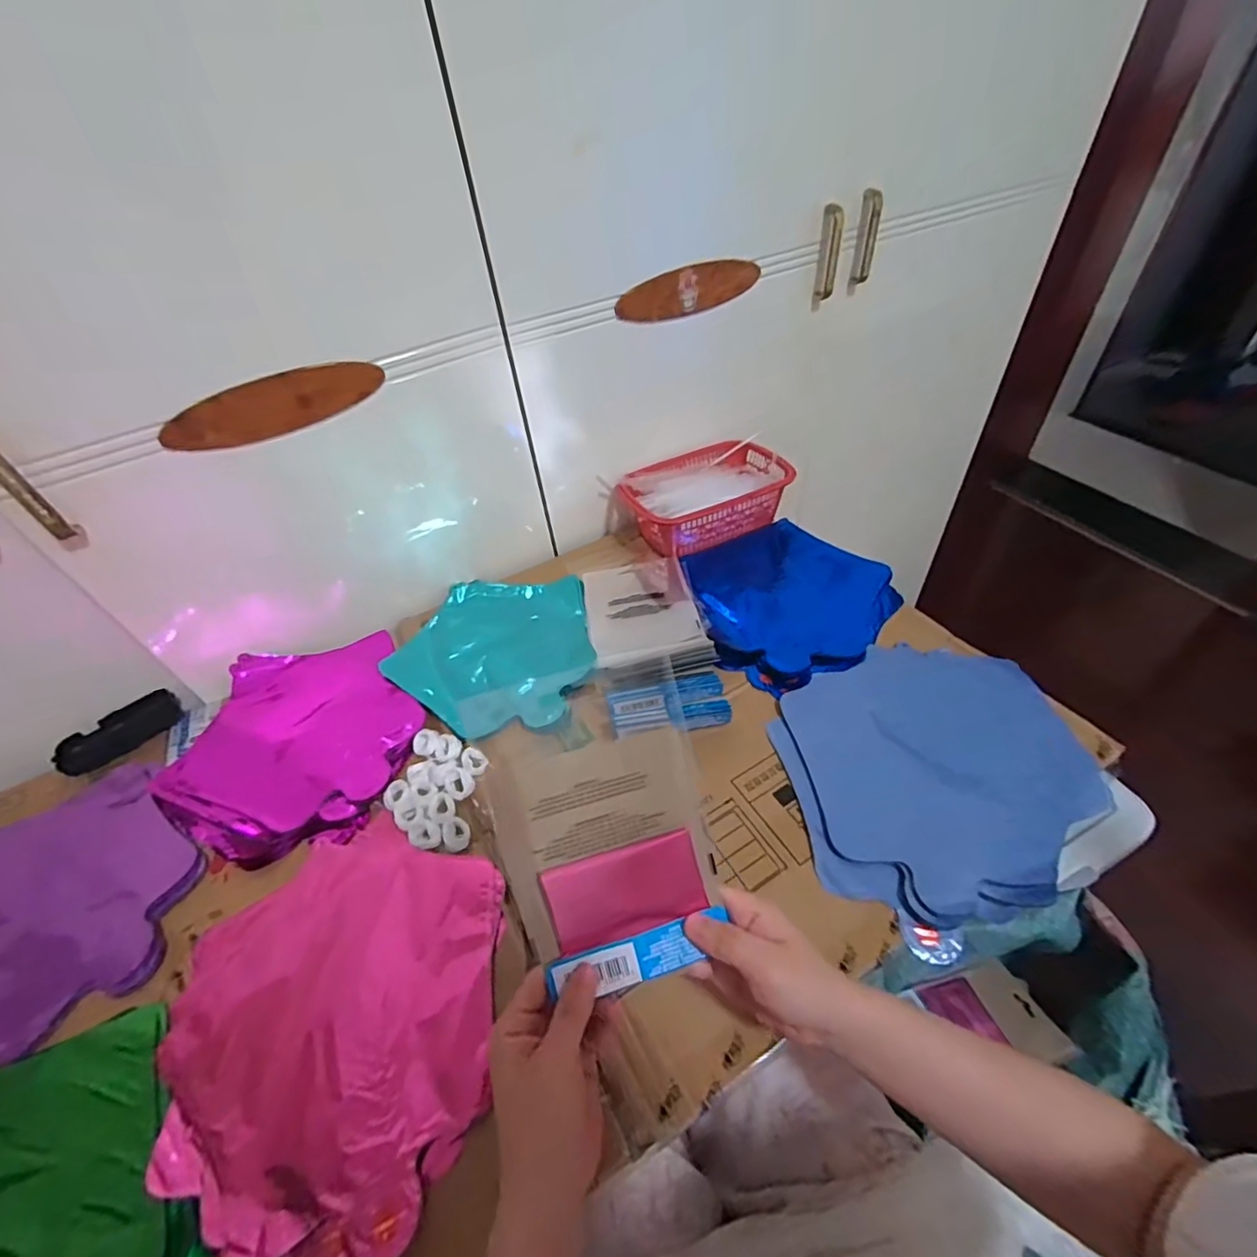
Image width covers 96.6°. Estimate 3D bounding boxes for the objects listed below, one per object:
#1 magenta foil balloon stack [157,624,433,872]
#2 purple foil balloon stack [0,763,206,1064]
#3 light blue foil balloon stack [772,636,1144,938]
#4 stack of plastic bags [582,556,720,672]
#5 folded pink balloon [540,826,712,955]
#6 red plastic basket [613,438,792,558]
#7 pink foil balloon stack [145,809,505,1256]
[{"bbox_3d":[-0.331,0.106,0.576,0.242,0.031,0.250,9,48,14],"label":"magenta foil balloon stack"},{"bbox_3d":[-0.485,0.232,0.457,0.218,0.014,0.223,-37,53,-26],"label":"purple foil balloon stack"},{"bbox_3d":[0.271,0.116,0.492,0.259,0.014,0.240,-9,46,-1],"label":"light blue foil balloon stack"},{"bbox_3d":[0.017,-0.021,0.663,0.128,0.029,0.232,-9,34,-4],"label":"stack of plastic bags"},{"bbox_3d":[-0.001,0.157,0.331,0.088,0.054,0.005,-15,5,-5],"label":"folded pink balloon"},{"bbox_3d":[0.098,-0.179,0.770,0.214,0.079,0.156,-20,47,-11],"label":"red plastic basket"},{"bbox_3d":[-0.193,0.267,0.396,0.238,0.013,0.234,32,57,31],"label":"pink foil balloon stack"}]

